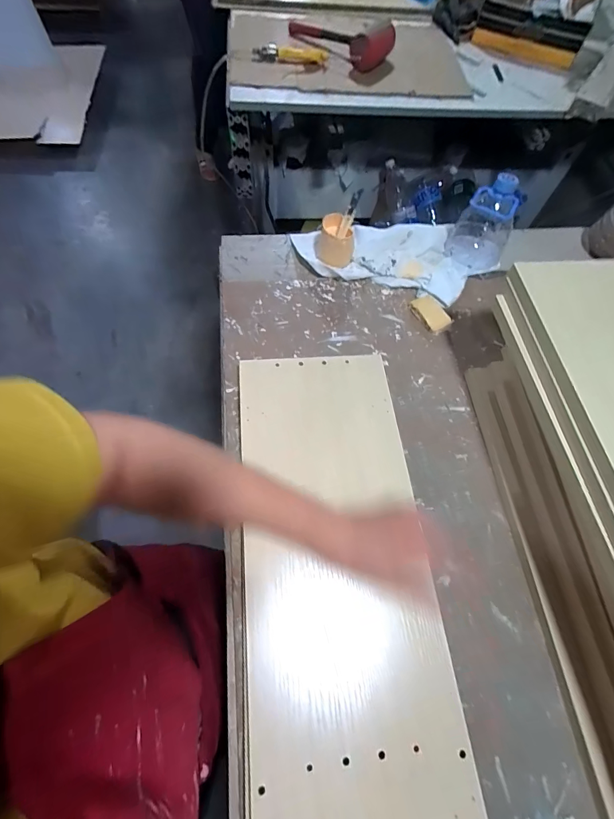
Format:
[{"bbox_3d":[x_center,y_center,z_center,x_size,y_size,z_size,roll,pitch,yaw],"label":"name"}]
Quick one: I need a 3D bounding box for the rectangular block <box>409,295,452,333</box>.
[{"bbox_3d":[0.197,-0.153,0.567,0.039,0.011,0.063,-29,69,-16],"label":"rectangular block"}]

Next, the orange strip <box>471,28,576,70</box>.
[{"bbox_3d":[0.626,-1.056,1.035,0.290,0.032,0.038,28,66,10],"label":"orange strip"}]

